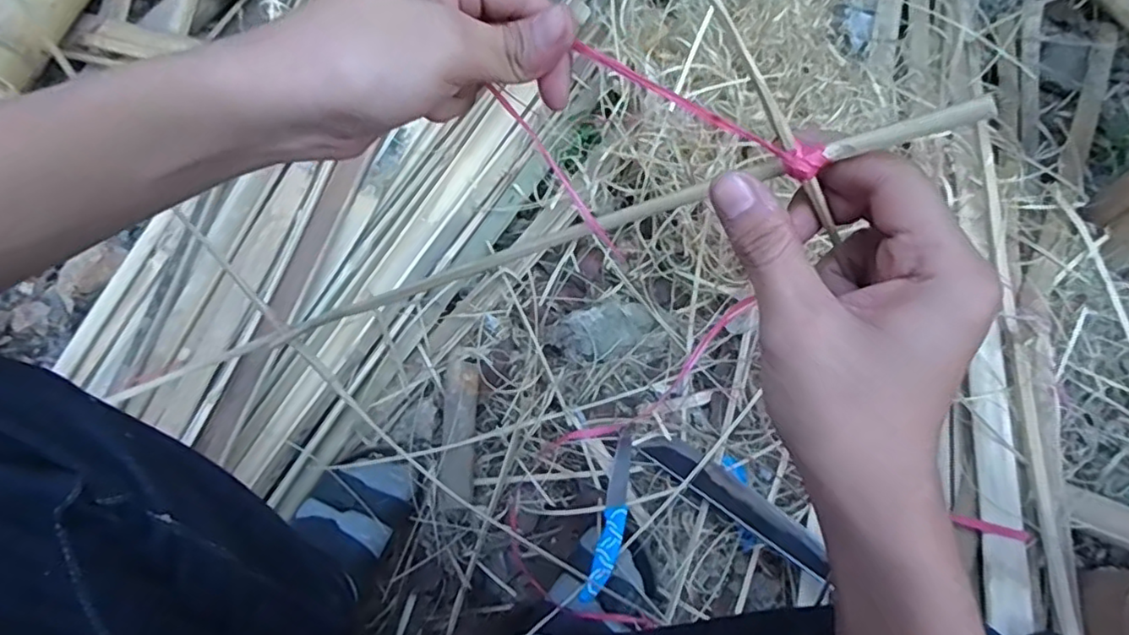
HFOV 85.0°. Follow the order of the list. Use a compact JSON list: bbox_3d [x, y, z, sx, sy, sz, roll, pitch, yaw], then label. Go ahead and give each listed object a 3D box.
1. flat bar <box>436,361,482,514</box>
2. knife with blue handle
[{"bbox_3d":[-0.110,0.124,0.654,0.034,0.016,0.156,5,71,0],"label":"flat bar"},{"bbox_3d":[0.051,0.198,0.632,0.028,0.017,0.182,15,48,4],"label":"knife with blue handle"}]

